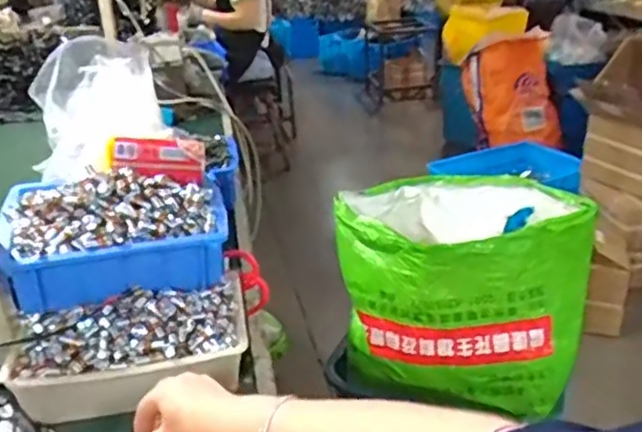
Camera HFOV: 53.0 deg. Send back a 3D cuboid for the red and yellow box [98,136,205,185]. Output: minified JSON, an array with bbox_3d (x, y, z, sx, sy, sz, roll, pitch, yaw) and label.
[{"bbox_3d":[-0.204,-0.070,0.791,0.115,0.055,0.036,5,-14,-14],"label":"red and yellow box"}]

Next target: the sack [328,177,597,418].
[{"bbox_3d":[0.240,0.106,1.141,0.417,0.270,0.355,8,27,22],"label":"sack"}]

